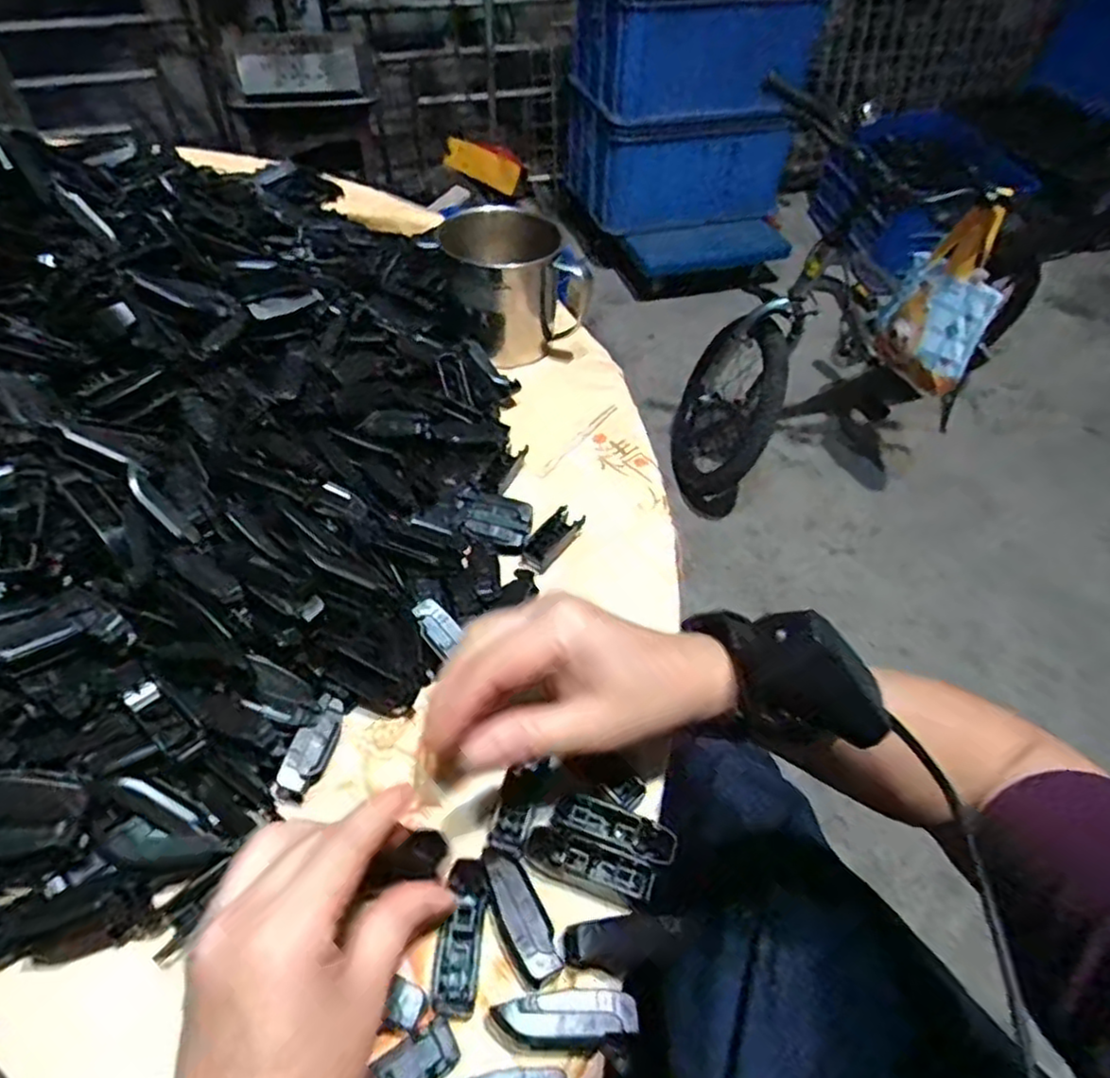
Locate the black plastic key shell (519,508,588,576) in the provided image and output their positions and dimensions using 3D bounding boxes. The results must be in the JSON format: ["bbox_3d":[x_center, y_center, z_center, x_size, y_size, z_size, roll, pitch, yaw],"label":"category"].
[{"bbox_3d":[-0.001,0.000,0.432,0.018,0.011,0.047,30,55,20],"label":"black plastic key shell"}]

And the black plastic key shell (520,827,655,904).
[{"bbox_3d":[0.015,0.142,0.310,0.057,0.008,0.017,17,52,11],"label":"black plastic key shell"}]

